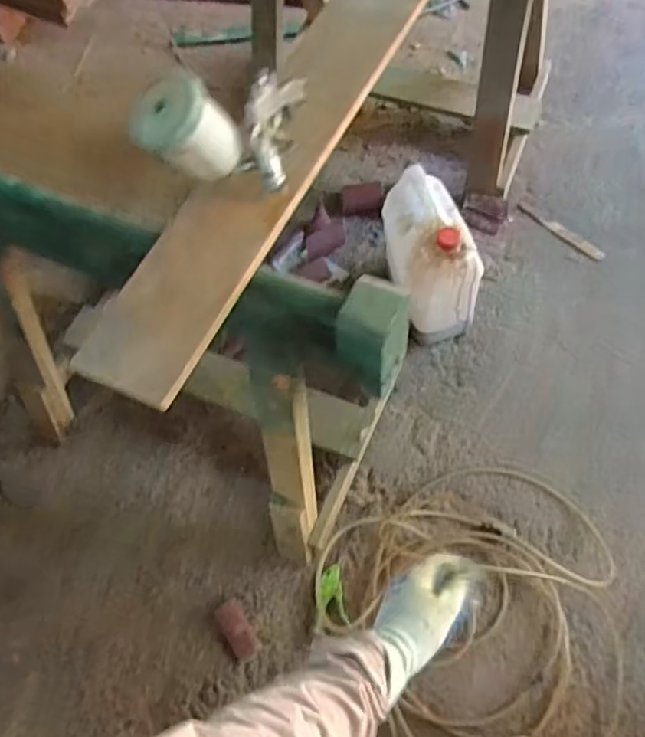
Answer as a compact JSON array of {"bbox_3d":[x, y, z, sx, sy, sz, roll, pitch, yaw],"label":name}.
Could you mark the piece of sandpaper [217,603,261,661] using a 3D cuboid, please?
[{"bbox_3d":[-0.174,0.547,1.259,0.051,0.039,0.116,-31,73,-8],"label":"piece of sandpaper"}]

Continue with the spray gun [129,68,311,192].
[{"bbox_3d":[-0.117,-0.310,0.729,0.190,0.149,0.149,-8,67,3],"label":"spray gun"}]

